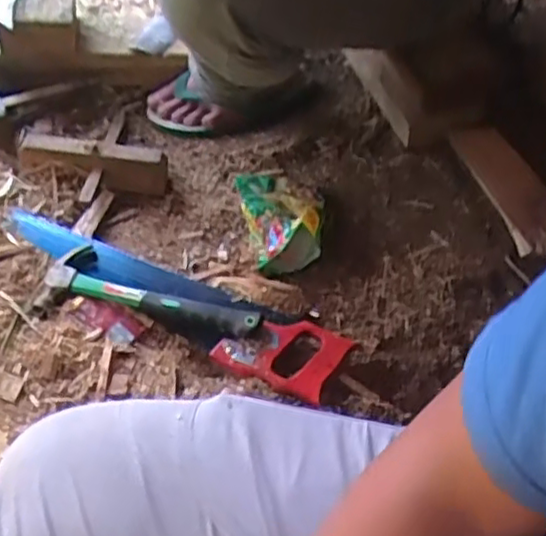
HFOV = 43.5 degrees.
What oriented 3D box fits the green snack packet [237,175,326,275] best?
[{"bbox_3d":[0.014,-0.071,0.905,0.103,0.061,0.176,-8,57,-9],"label":"green snack packet"}]

